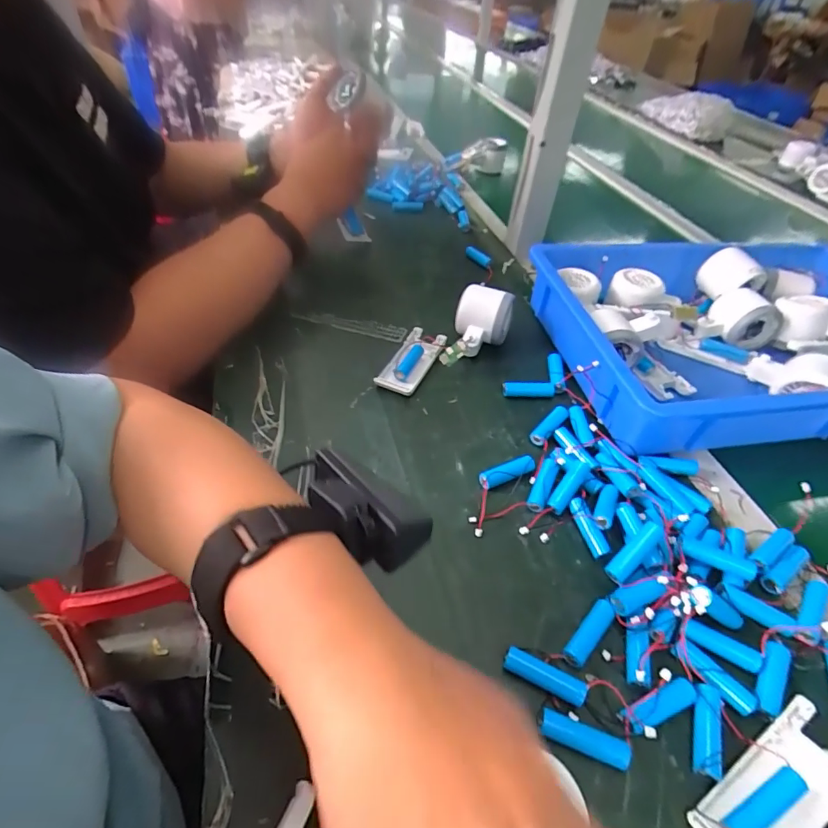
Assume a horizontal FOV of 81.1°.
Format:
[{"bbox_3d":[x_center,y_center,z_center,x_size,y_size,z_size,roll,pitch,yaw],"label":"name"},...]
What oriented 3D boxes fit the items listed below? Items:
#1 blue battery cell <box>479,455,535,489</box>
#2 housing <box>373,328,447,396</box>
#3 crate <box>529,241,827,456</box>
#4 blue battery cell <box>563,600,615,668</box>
[{"bbox_3d":[0.080,0.051,0.418,0.053,0.017,0.014,-15,48,-19],"label":"blue battery cell"},{"bbox_3d":[-0.002,-0.057,0.514,0.045,0.021,0.092,20,47,14],"label":"housing"},{"bbox_3d":[0.369,-0.089,0.539,0.449,0.083,0.287,-5,46,-11],"label":"crate"},{"bbox_3d":[0.118,0.147,0.324,0.015,0.012,0.047,35,52,26],"label":"blue battery cell"}]

